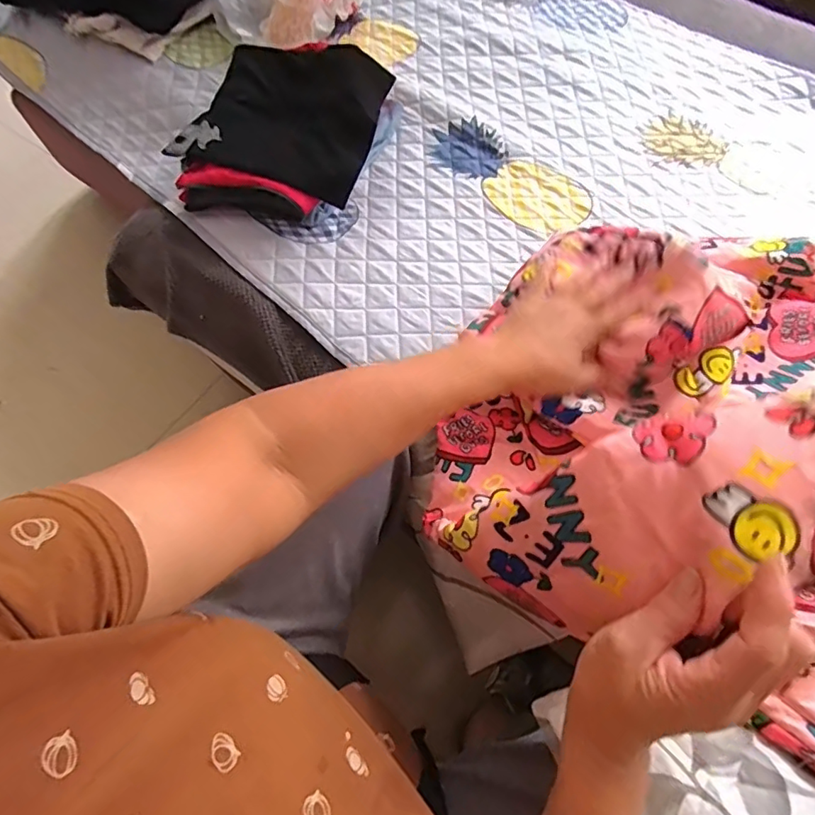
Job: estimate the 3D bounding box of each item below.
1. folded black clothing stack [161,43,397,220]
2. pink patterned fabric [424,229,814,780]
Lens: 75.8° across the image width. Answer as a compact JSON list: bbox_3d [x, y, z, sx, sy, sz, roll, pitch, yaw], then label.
[{"bbox_3d":[-0.167,-0.384,0.717,0.264,0.090,0.280,16,66,9],"label":"folded black clothing stack"},{"bbox_3d":[0.363,0.006,0.411,0.571,0.210,0.537,32,69,15],"label":"pink patterned fabric"}]

